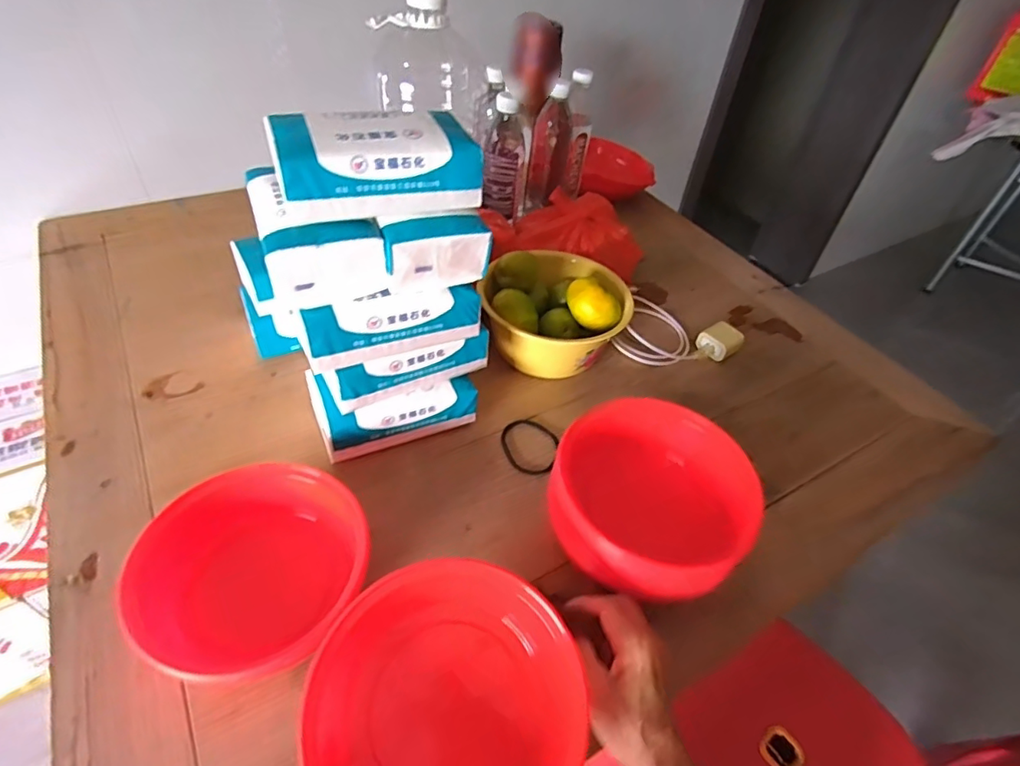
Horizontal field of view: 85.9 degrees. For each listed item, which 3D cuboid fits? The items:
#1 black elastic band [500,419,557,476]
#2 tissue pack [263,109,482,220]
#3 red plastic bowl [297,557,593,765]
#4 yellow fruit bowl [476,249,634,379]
[{"bbox_3d":[0.020,0.068,0.597,0.062,0.006,0.068,4,44,-4],"label":"black elastic band"},{"bbox_3d":[-0.112,-0.179,0.449,0.161,0.057,0.083,-16,49,-21],"label":"tissue pack"},{"bbox_3d":[-0.042,0.210,0.365,0.174,0.075,0.174,4,62,-7],"label":"red plastic bowl"},{"bbox_3d":[0.052,-0.082,0.680,0.178,0.105,0.144,-5,46,-11],"label":"yellow fruit bowl"}]

